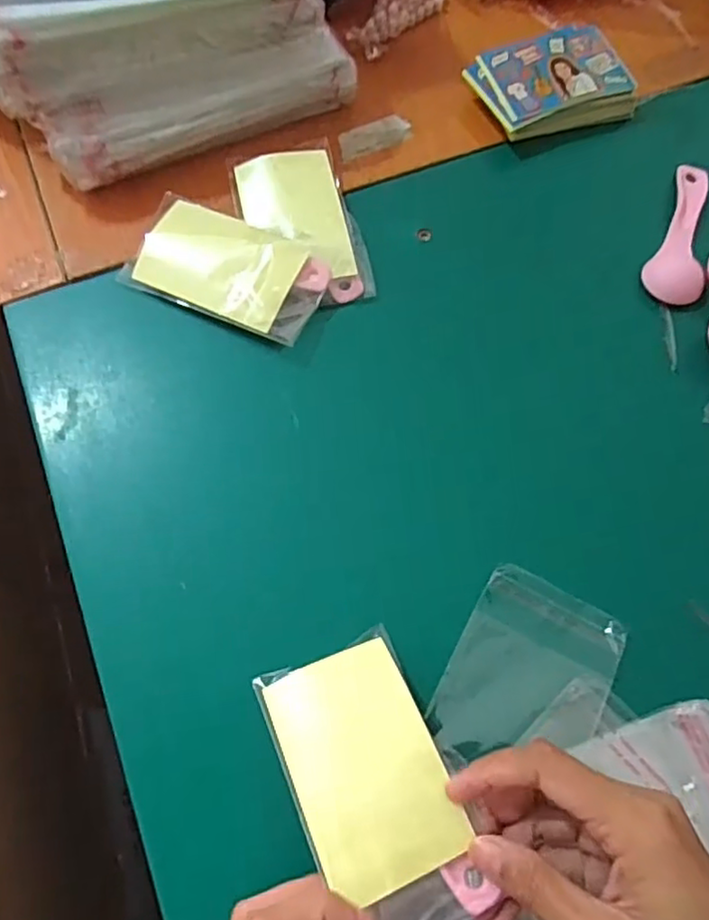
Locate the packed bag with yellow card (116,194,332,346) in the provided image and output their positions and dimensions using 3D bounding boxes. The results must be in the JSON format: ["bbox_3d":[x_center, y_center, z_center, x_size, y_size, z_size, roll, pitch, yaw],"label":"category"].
[{"bbox_3d":[-0.075,-0.112,0.365,0.113,0.010,0.063,24,79,9],"label":"packed bag with yellow card"}]

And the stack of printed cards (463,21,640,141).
[{"bbox_3d":[0.134,-0.257,0.428,0.104,0.023,0.070,-22,72,-10],"label":"stack of printed cards"}]

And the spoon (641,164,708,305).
[{"bbox_3d":[0.212,-0.147,0.397,0.033,0.010,0.114,22,70,6],"label":"spoon"}]

